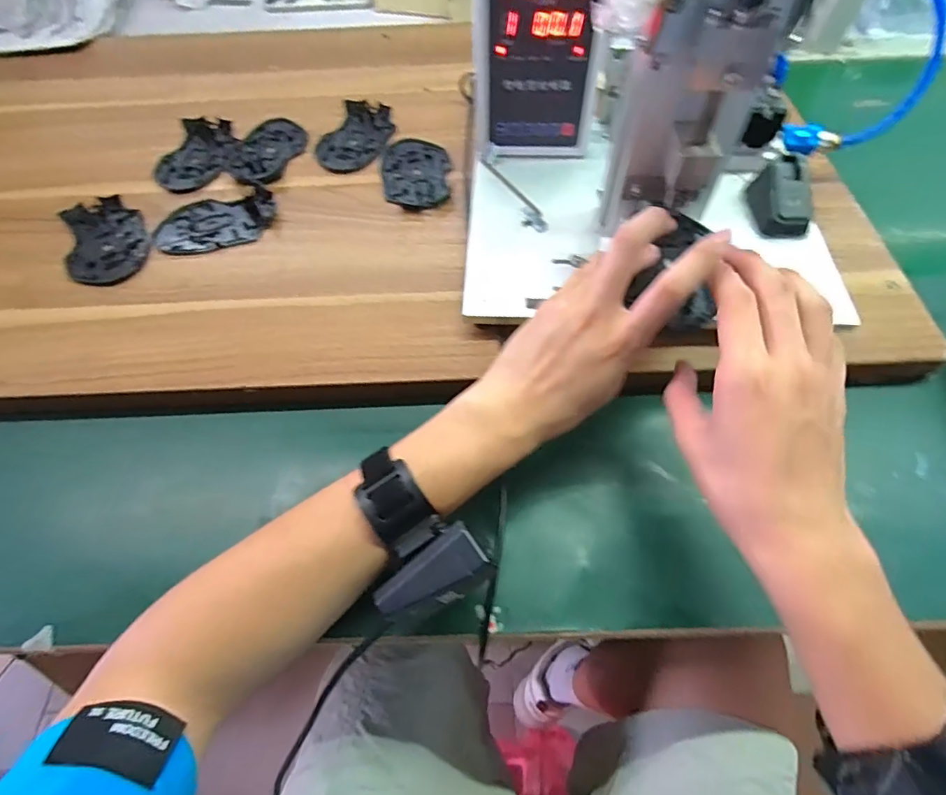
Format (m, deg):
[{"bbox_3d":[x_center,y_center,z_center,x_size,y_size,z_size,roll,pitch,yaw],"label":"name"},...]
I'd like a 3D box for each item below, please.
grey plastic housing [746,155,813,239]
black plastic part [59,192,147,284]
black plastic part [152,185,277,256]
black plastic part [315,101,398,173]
[{"bbox_3d":[0.264,-0.171,0.429,0.040,0.036,0.062,-6,60,-2],"label":"grey plastic housing"},{"bbox_3d":[-0.356,-0.153,0.486,0.069,0.014,0.113,-23,62,-11],"label":"black plastic part"},{"bbox_3d":[-0.254,-0.175,0.496,0.113,0.004,0.077,-11,60,-4],"label":"black plastic part"},{"bbox_3d":[-0.130,-0.291,0.559,0.069,0.010,0.115,19,63,10],"label":"black plastic part"}]

